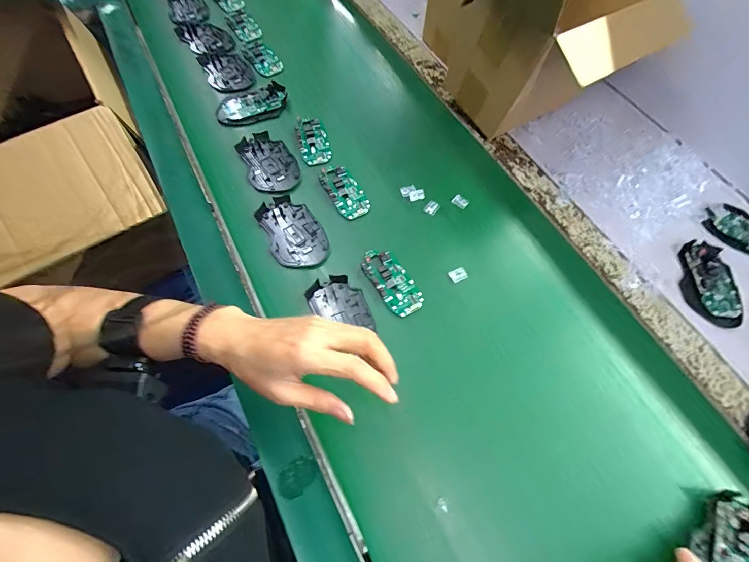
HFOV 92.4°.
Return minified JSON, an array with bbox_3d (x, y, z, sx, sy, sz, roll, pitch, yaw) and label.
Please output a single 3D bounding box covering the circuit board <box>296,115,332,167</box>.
[{"bbox_3d":[-0.093,-0.216,0.542,0.046,0.016,0.081,-14,67,-8],"label":"circuit board"}]

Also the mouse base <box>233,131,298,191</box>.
[{"bbox_3d":[-0.153,-0.173,0.521,0.071,0.017,0.102,-22,68,-11],"label":"mouse base"}]

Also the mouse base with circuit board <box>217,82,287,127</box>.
[{"bbox_3d":[-0.189,-0.275,0.562,0.111,0.025,0.059,-24,69,-12],"label":"mouse base with circuit board"}]

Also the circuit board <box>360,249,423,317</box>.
[{"bbox_3d":[0.022,-0.001,0.456,0.046,0.009,0.097,-31,70,-15],"label":"circuit board"}]

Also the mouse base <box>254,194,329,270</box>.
[{"bbox_3d":[-0.108,-0.066,0.479,0.071,0.016,0.114,-25,69,-12],"label":"mouse base"}]

